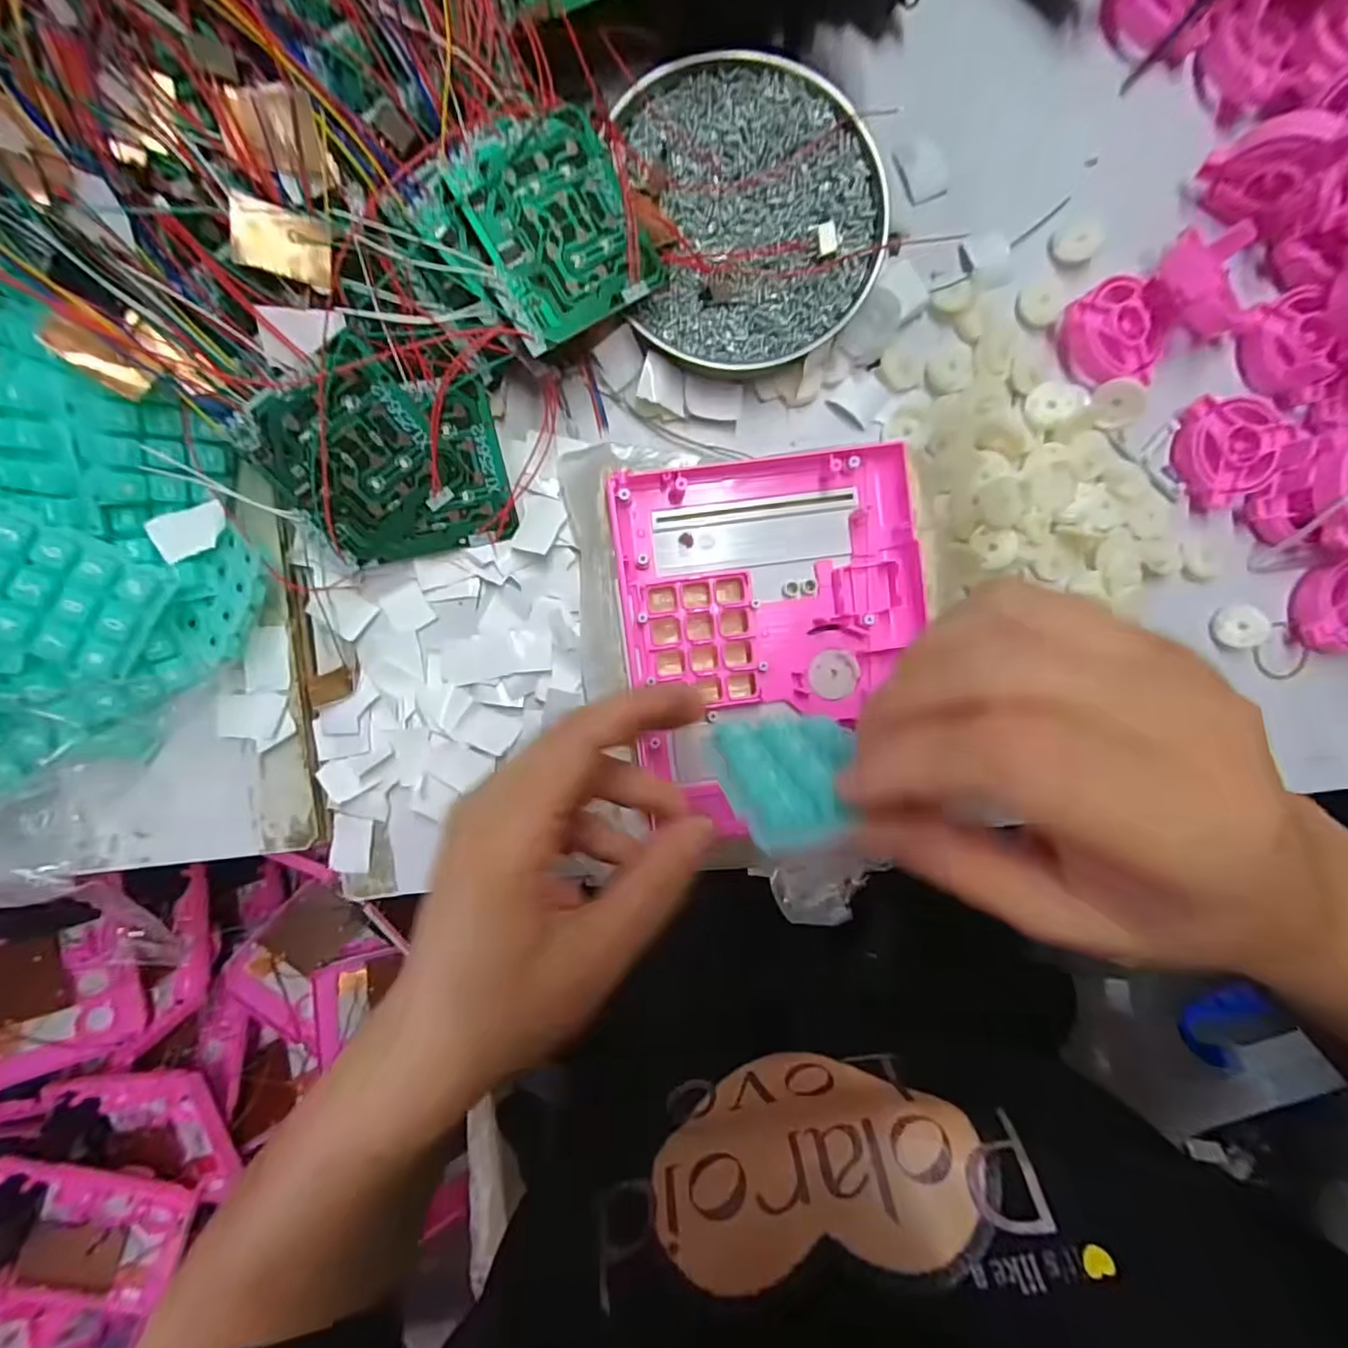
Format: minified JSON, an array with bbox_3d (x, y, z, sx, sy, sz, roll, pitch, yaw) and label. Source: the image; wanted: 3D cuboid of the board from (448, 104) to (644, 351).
[{"bbox_3d":[-0.048,-0.181,0.244,0.070,0.004,0.073,-37,110,-16],"label":"board"}]

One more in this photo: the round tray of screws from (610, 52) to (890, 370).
[{"bbox_3d":[0.037,-0.213,0.280,0.113,0.016,0.126,-5,94,-3],"label":"round tray of screws"}]

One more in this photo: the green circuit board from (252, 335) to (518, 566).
[{"bbox_3d":[-0.122,-0.093,0.262,0.091,0.006,0.083,-17,123,-14],"label":"green circuit board"}]

